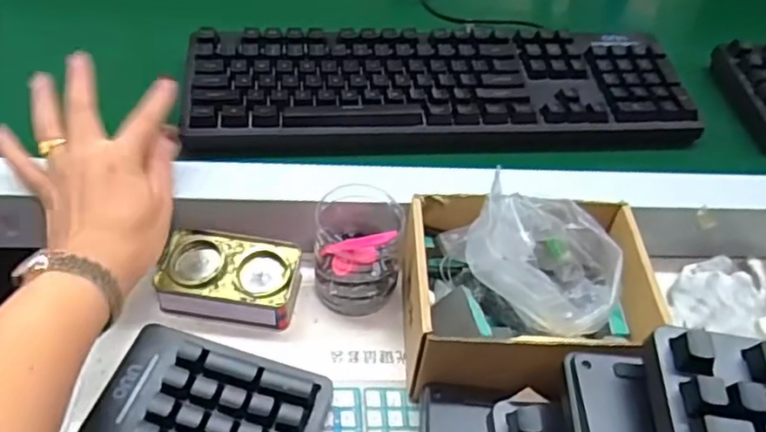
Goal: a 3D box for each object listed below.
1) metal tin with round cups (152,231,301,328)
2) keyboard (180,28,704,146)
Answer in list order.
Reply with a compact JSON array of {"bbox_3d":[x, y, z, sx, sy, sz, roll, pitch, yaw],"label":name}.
[{"bbox_3d":[-0.113,0.048,0.480,0.098,0.028,0.068,4,48,-2],"label":"metal tin with round cups"},{"bbox_3d":[0.051,-0.113,0.563,0.425,0.030,0.131,1,48,-5],"label":"keyboard"}]

